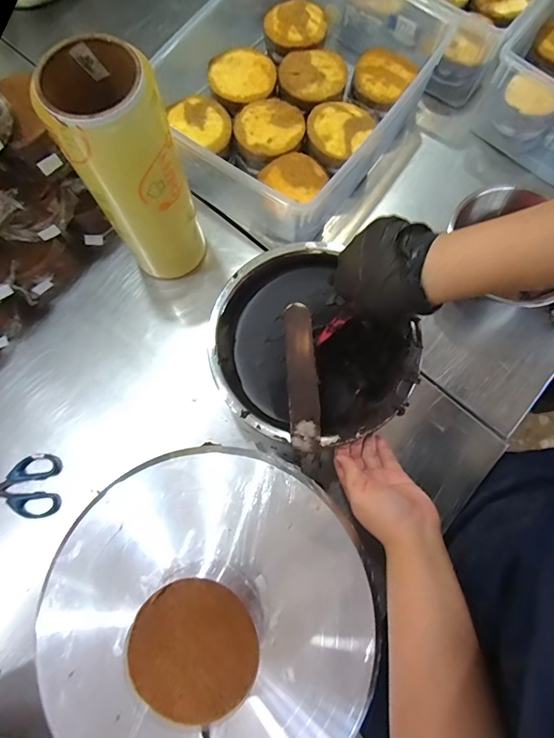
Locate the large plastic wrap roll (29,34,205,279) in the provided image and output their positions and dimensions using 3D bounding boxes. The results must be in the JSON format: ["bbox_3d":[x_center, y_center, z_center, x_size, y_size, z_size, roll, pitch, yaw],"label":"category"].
[{"bbox_3d":[-0.148,-0.207,0.449,0.090,0.244,0.084,0,76,0],"label":"large plastic wrap roll"}]

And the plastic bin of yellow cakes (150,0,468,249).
[{"bbox_3d":[0.003,-0.403,0.588,0.332,0.116,0.383,35,78,8],"label":"plastic bin of yellow cakes"}]

